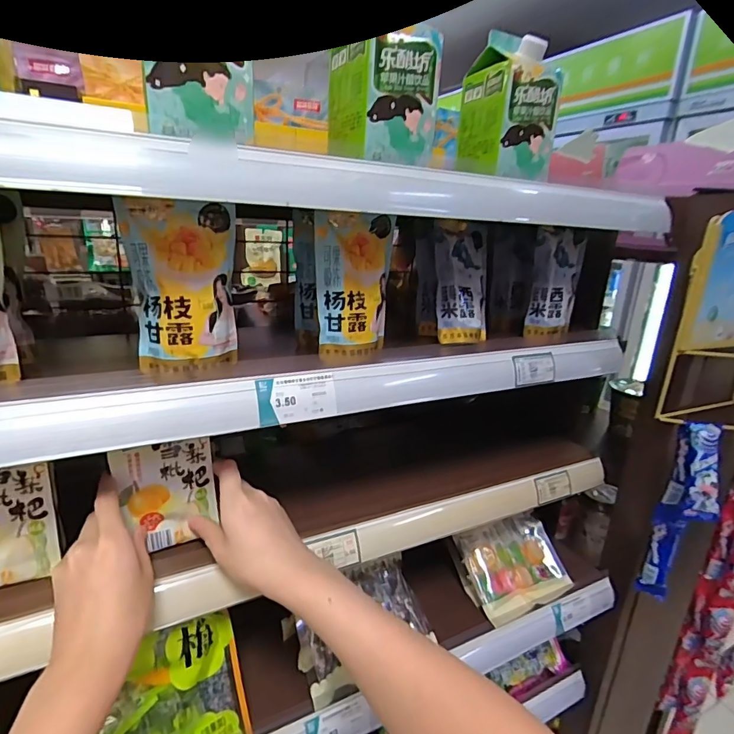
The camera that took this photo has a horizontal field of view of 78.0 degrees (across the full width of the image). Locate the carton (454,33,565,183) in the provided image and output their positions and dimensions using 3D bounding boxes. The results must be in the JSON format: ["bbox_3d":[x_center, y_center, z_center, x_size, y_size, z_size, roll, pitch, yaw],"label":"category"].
[{"bbox_3d":[0.148,-0.267,0.474,0.071,0.126,0.071,-5,20,-24],"label":"carton"}]

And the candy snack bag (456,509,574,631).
[{"bbox_3d":[0.206,0.281,0.649,0.153,0.038,0.122,-5,56,-26],"label":"candy snack bag"}]

